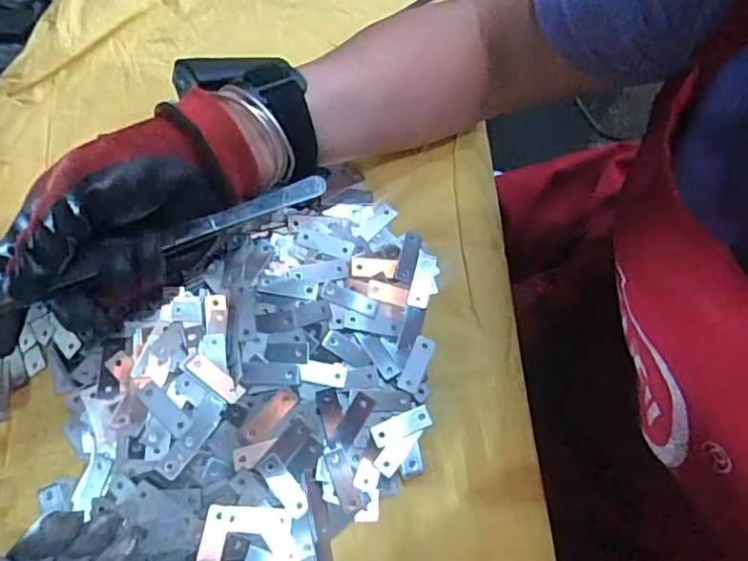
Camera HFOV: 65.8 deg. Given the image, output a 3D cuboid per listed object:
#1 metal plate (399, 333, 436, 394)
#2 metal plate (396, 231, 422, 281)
[{"bbox_3d":[0.026,0.049,0.343,0.013,0.004,0.035,22,68,7],"label":"metal plate"},{"bbox_3d":[0.023,-0.017,0.370,0.011,0.004,0.035,13,67,4],"label":"metal plate"}]

